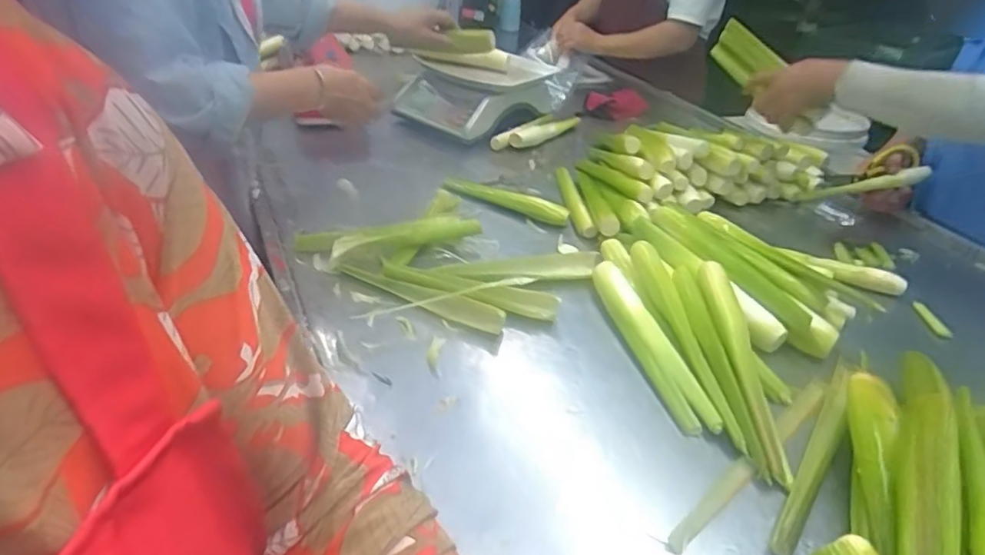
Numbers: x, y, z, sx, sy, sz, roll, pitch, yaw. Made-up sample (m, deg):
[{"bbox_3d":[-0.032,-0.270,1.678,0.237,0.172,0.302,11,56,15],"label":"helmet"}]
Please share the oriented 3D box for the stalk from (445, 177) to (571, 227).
[{"bbox_3d":[0.023,-0.135,1.034,0.234,0.032,0.042,18,36,18],"label":"stalk"}]

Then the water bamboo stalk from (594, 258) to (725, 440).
[{"bbox_3d":[0.192,0.073,0.730,0.049,0.034,0.284,-4,35,-14],"label":"water bamboo stalk"}]

